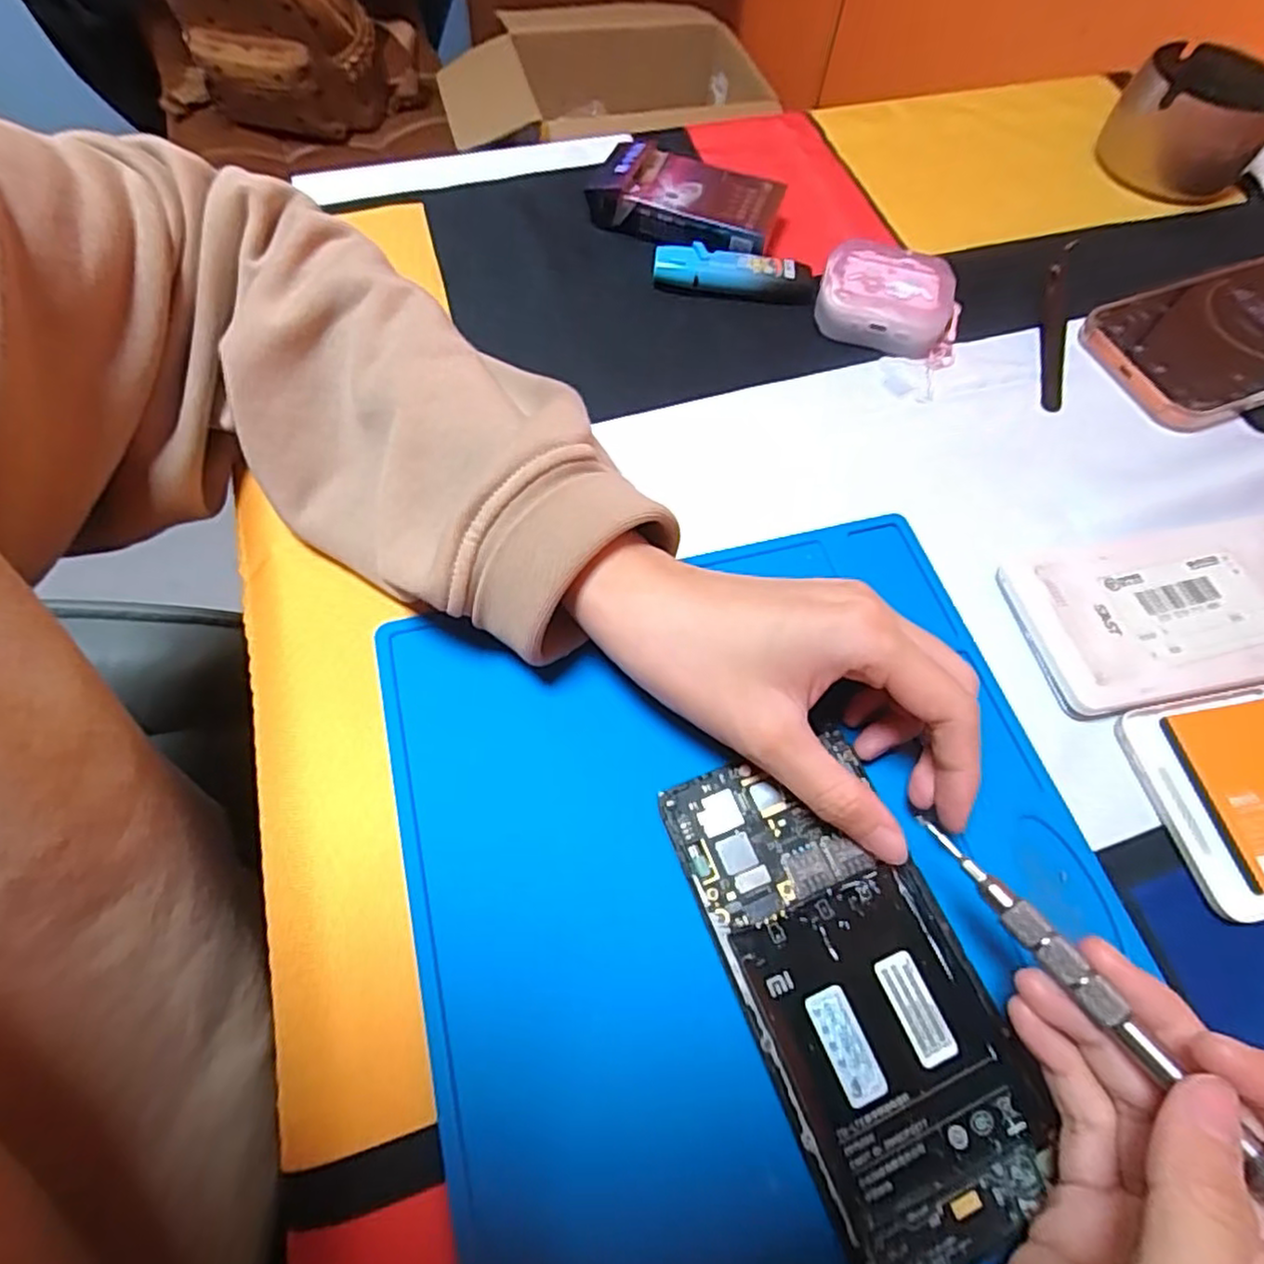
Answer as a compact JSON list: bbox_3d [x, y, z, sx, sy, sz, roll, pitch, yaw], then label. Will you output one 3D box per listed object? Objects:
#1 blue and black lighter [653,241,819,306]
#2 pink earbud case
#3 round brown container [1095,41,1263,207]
[{"bbox_3d":[0.055,-0.190,0.363,0.085,0.018,0.020,8,64,2],"label":"blue and black lighter"},{"bbox_3d":[0.131,-0.166,0.345,0.072,0.031,0.041,22,65,9],"label":"pink earbud case"},{"bbox_3d":[0.344,-0.313,0.423,0.086,0.061,0.076,34,66,14],"label":"round brown container"}]

